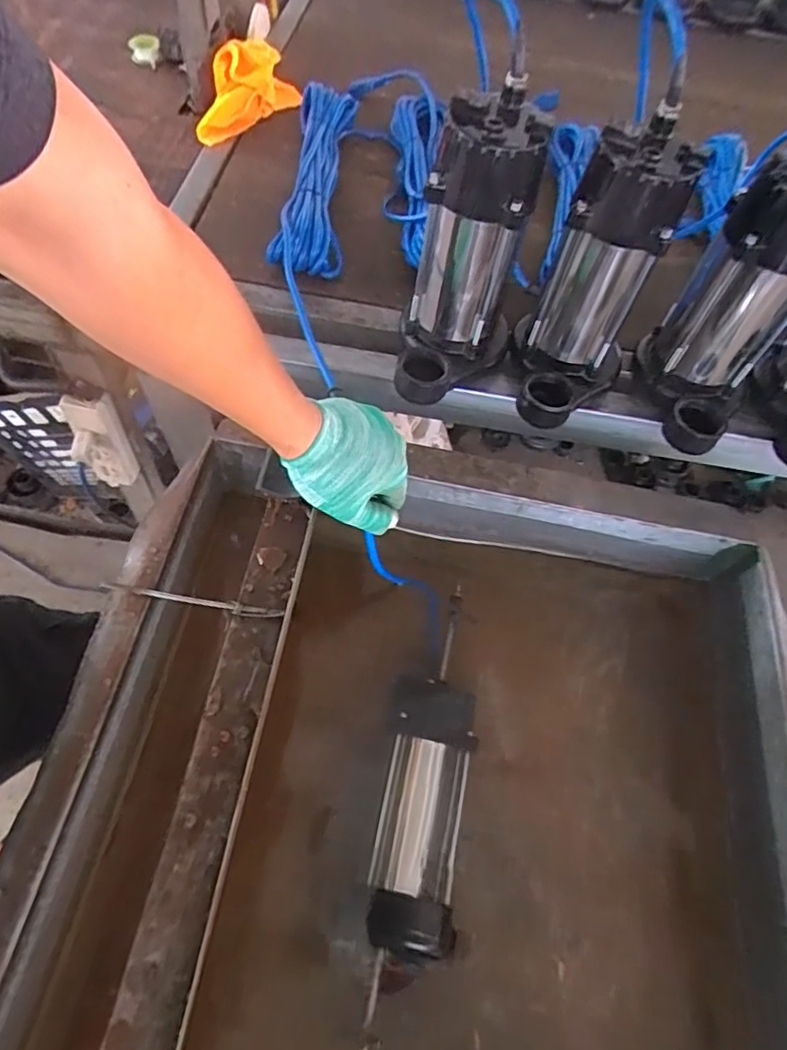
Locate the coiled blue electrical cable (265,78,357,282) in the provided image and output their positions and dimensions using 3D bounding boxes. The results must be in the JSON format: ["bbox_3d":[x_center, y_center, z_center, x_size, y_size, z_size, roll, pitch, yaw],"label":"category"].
[{"bbox_3d":[-0.099,-0.432,0.739,0.081,0.075,0.341,4,60,-4],"label":"coiled blue electrical cable"}]

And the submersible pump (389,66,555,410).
[{"bbox_3d":[0.069,-0.252,0.561,0.109,0.239,0.186,11,60,0],"label":"submersible pump"}]

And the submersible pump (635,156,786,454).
[{"bbox_3d":[0.320,-0.201,0.553,0.110,0.223,0.141,34,63,12],"label":"submersible pump"}]

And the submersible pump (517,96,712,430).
[{"bbox_3d":[0.183,-0.217,0.554,0.106,0.246,0.149,25,61,8],"label":"submersible pump"}]

